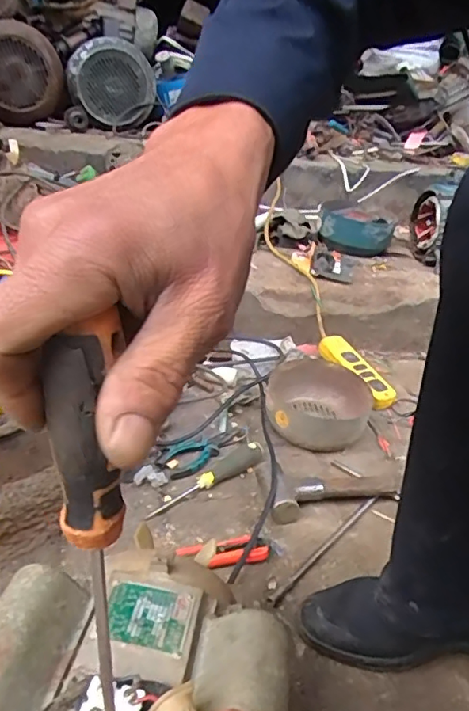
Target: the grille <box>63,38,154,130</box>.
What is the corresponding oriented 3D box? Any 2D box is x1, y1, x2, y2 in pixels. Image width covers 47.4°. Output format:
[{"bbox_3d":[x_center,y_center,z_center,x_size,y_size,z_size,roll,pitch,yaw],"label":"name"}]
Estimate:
[{"bbox_3d":[-0.363,-0.811,1.589,0.244,0.226,0.157,4,27,-6],"label":"grille"}]

